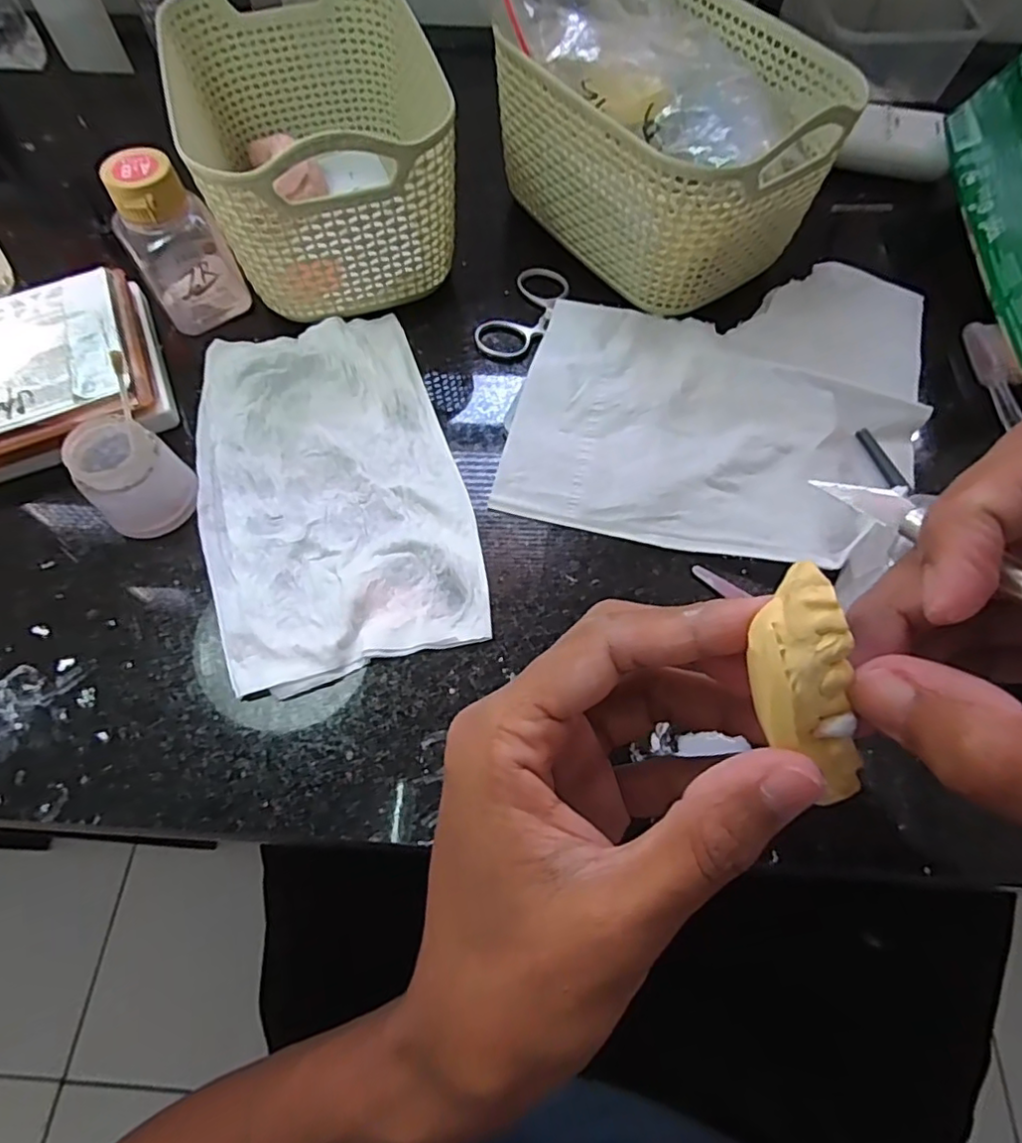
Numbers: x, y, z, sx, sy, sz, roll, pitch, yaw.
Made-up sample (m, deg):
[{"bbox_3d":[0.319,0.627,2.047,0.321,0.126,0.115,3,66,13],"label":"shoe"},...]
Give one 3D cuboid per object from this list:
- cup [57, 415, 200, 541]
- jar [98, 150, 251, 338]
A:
[{"bbox_3d":[-0.157,-0.040,0.253,0.036,0.038,0.036,1,64,-2],"label":"cup"},{"bbox_3d":[-0.158,-0.154,0.289,0.041,0.068,0.036,-25,68,-13],"label":"jar"}]

